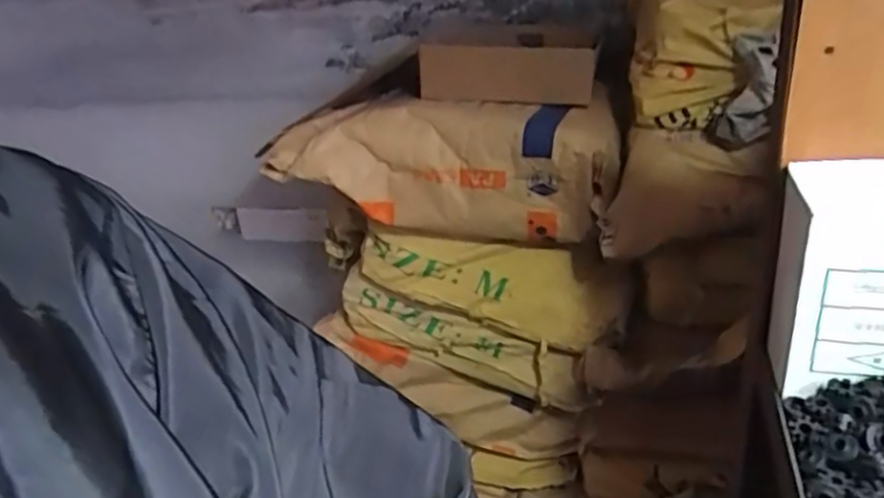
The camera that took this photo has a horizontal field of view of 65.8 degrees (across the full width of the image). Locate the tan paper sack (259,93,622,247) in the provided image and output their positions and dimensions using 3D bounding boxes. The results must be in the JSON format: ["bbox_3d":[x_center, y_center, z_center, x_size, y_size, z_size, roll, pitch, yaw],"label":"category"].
[{"bbox_3d":[0.004,-0.123,1.064,0.507,0.191,0.185,3,26,19],"label":"tan paper sack"}]

